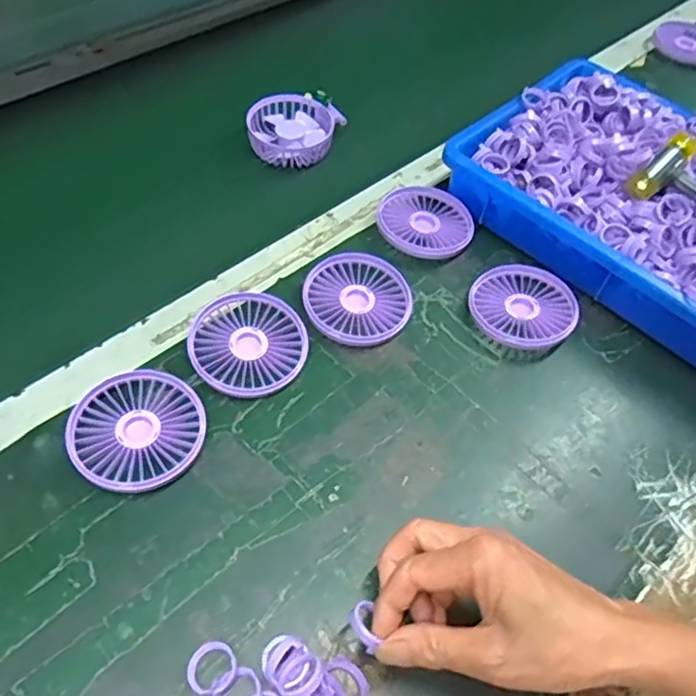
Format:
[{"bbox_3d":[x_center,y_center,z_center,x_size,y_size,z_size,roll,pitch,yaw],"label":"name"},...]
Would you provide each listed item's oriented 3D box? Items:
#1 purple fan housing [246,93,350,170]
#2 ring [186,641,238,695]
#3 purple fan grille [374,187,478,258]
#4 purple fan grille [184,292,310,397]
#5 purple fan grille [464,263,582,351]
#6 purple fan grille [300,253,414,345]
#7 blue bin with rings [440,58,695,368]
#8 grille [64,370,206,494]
[{"bbox_3d":[-0.062,-0.231,0.654,0.091,0.027,0.095,29,56,15],"label":"purple fan housing"},{"bbox_3d":[-0.077,0.182,0.351,0.027,0.009,0.027,3,54,-4],"label":"ring"},{"bbox_3d":[0.071,-0.116,0.566,0.085,0.012,0.086,24,52,6],"label":"purple fan grille"},{"bbox_3d":[-0.077,-0.003,0.474,0.087,0.020,0.084,3,54,-4],"label":"purple fan grille"},{"bbox_3d":[0.145,-0.034,0.519,0.085,0.020,0.084,3,54,-4],"label":"purple fan grille"},{"bbox_3d":[0.008,-0.039,0.511,0.086,0.017,0.086,3,54,-4],"label":"purple fan grille"},{"bbox_3d":[0.289,-0.118,0.555,0.360,0.089,0.231,40,60,22],"label":"blue bin with rings"},{"bbox_3d":[-0.144,0.057,0.425,0.085,0.019,0.084,3,54,-4],"label":"grille"}]

